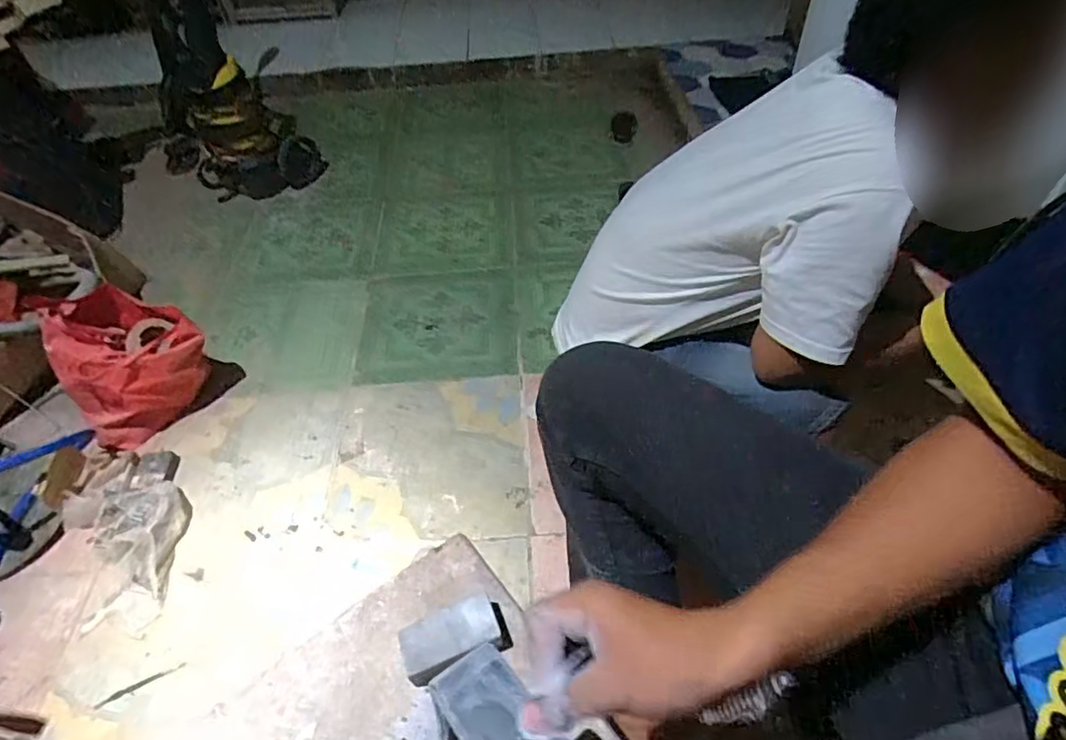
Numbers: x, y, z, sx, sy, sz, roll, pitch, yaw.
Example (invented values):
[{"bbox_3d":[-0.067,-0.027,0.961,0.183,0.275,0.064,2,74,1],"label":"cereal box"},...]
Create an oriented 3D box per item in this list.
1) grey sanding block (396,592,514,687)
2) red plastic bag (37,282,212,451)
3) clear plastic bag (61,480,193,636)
[{"bbox_3d":[-0.075,0.261,0.575,0.100,0.041,0.050,-20,51,-14],"label":"grey sanding block"},{"bbox_3d":[-0.838,-0.017,1.247,0.266,0.280,0.173,-30,56,-23],"label":"red plastic bag"},{"bbox_3d":[-0.758,0.320,1.066,0.185,0.103,0.266,-6,50,-5],"label":"clear plastic bag"}]

